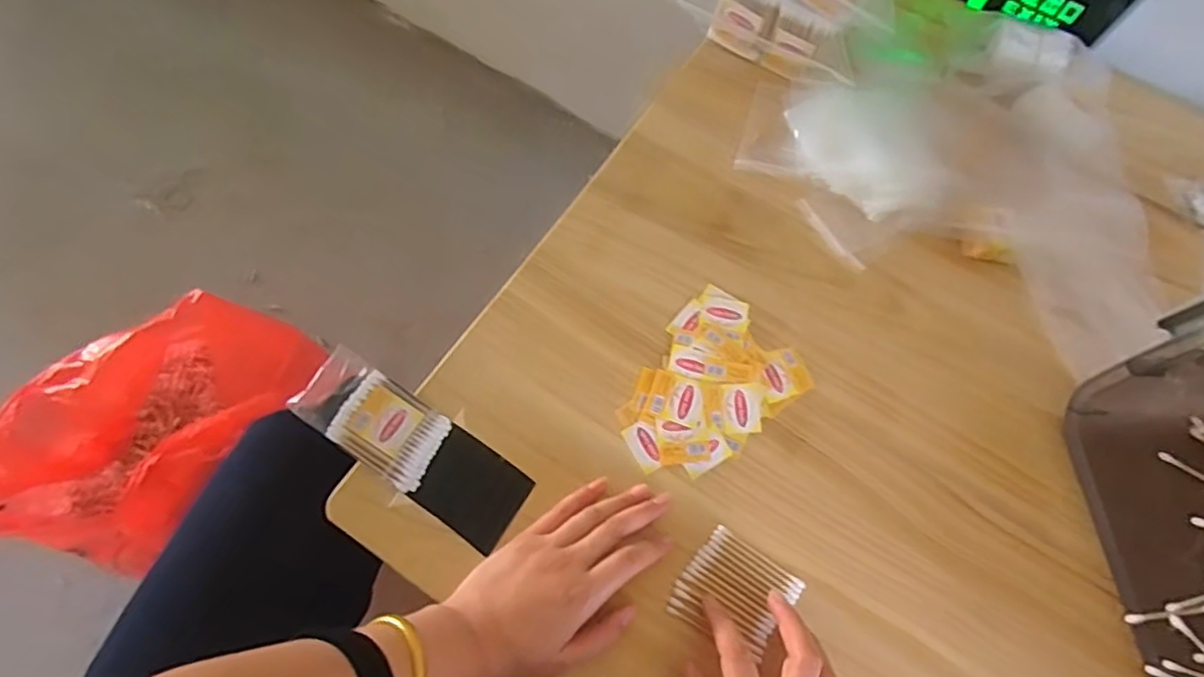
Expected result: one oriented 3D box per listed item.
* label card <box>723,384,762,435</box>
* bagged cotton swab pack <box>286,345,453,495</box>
[{"bbox_3d":[0.112,0.055,0.517,0.030,0.004,0.041,3,69,2],"label":"label card"},{"bbox_3d":[-0.172,0.061,0.497,0.110,0.027,0.061,31,73,12],"label":"bagged cotton swab pack"}]

